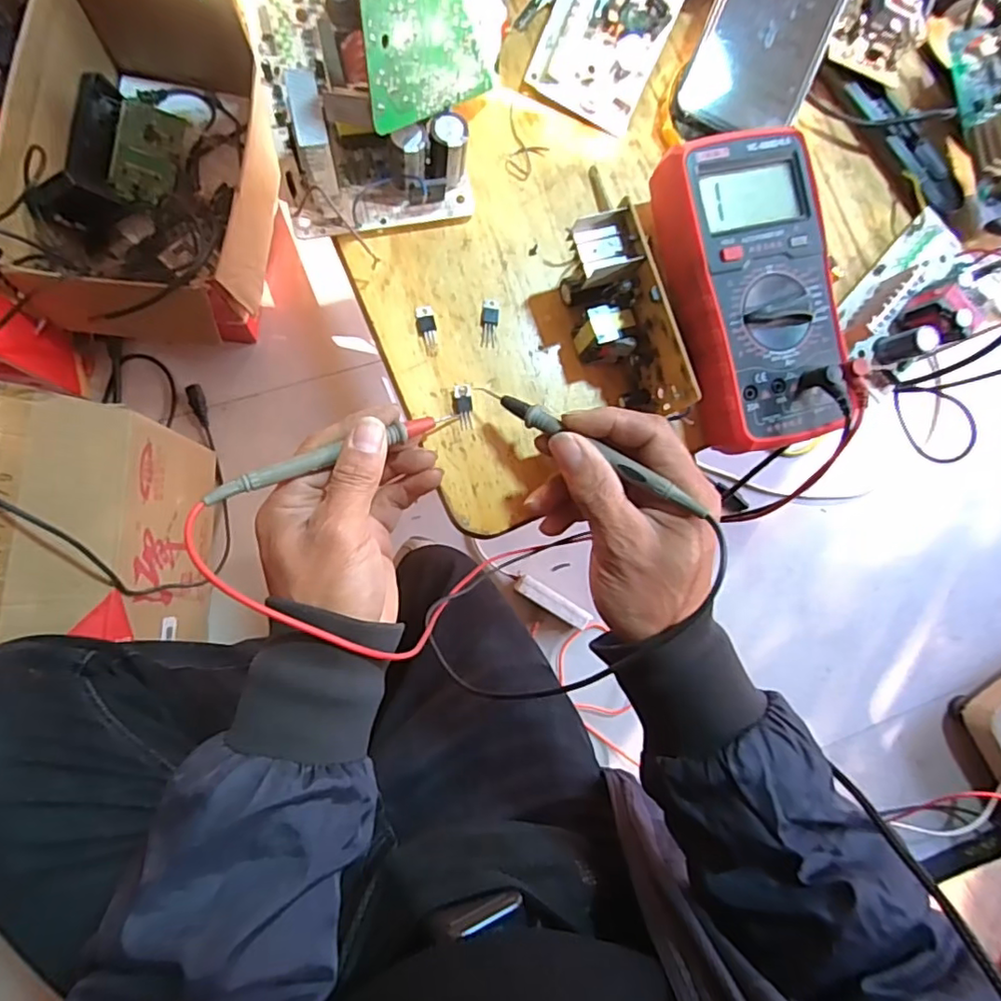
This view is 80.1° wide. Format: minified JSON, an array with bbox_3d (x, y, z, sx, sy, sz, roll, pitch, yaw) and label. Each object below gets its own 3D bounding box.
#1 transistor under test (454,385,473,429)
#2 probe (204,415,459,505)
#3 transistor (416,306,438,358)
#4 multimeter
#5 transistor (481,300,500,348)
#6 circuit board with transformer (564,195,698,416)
[{"bbox_3d":[-0.022,-0.056,0.359,0.010,0.004,0.027,-6,85,-9],"label":"transistor under test"},{"bbox_3d":[-0.086,-0.026,0.325,0.141,0.013,0.010,-23,88,-25],"label":"probe"},{"bbox_3d":[-0.044,-0.103,0.361,0.011,0.004,0.030,-8,86,-9],"label":"transistor"},{"bbox_3d":[0.152,-0.121,0.358,0.091,0.043,0.179,-13,86,-9],"label":"multimeter"},{"bbox_3d":[-0.006,-0.110,0.366,0.010,0.004,0.030,6,84,-8],"label":"transistor"},{"bbox_3d":[0.075,-0.103,0.346,0.049,0.057,0.117,-21,88,-10],"label":"circuit board with transformer"}]

